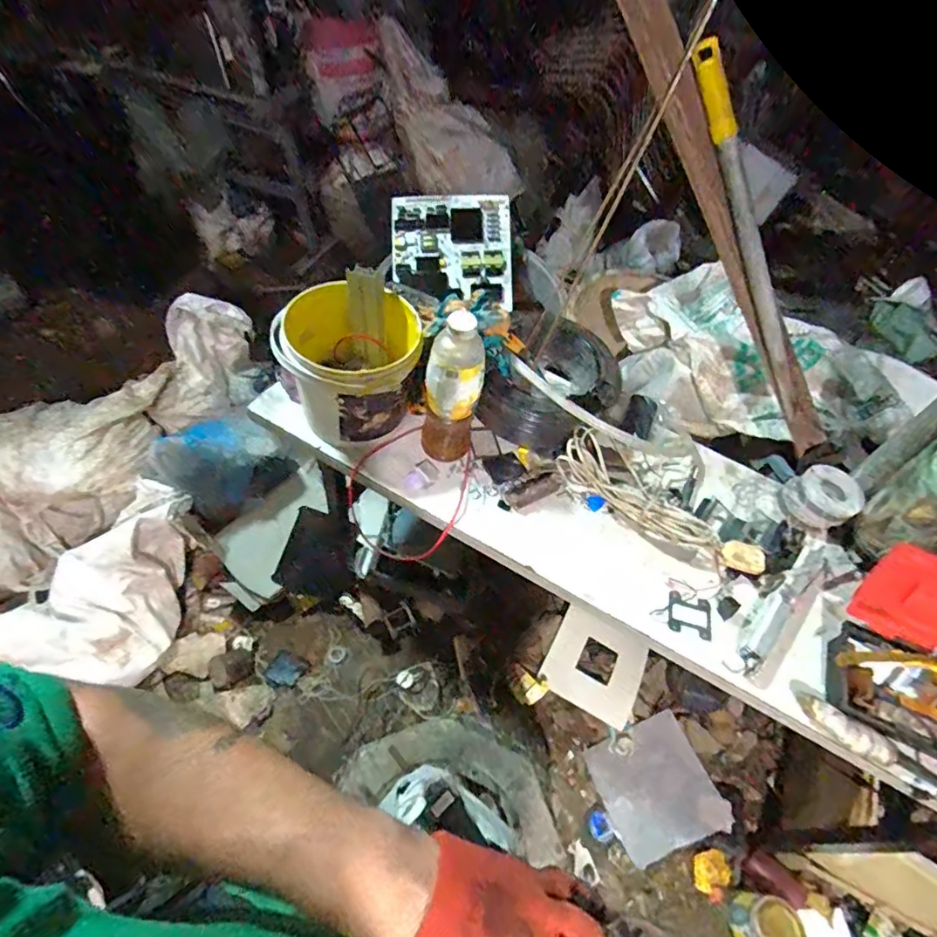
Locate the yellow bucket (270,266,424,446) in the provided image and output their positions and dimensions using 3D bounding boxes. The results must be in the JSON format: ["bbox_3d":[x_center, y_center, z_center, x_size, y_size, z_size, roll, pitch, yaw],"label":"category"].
[{"bbox_3d":[-0.177,-0.159,0.826,0.195,0.192,0.185,4,54,-6],"label":"yellow bucket"}]

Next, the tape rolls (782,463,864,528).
[{"bbox_3d":[0.574,0.046,0.860,0.098,0.058,0.097,4,54,-6],"label":"tape rolls"}]

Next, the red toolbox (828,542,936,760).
[{"bbox_3d":[0.614,0.239,0.674,0.203,0.125,0.220,28,55,12],"label":"red toolbox"}]

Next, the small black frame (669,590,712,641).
[{"bbox_3d":[0.321,0.213,0.767,0.059,0.004,0.064,16,53,4],"label":"small black frame"}]

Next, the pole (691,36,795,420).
[{"bbox_3d":[0.390,-0.288,0.726,0.028,0.517,0.023,-41,27,-23],"label":"pole"}]

